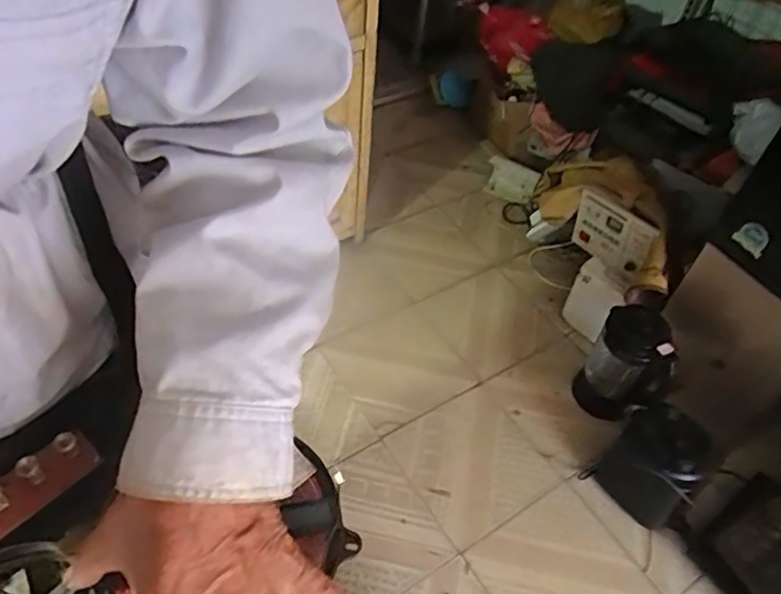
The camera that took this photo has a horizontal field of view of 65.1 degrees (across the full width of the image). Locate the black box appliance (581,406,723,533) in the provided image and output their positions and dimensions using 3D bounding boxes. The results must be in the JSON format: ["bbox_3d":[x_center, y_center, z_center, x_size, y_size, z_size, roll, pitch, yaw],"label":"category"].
[{"bbox_3d":[0.531,0.331,1.232,0.150,0.218,0.171,-34,60,-30],"label":"black box appliance"}]

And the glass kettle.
[{"bbox_3d":[0.524,0.148,1.346,0.173,0.294,0.151,39,56,25],"label":"glass kettle"}]

